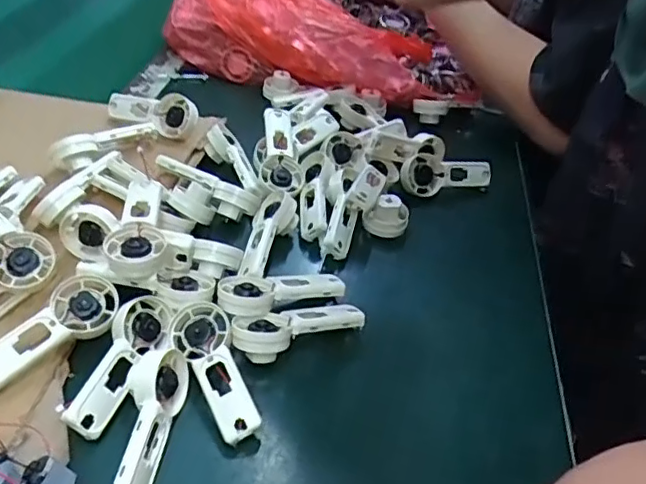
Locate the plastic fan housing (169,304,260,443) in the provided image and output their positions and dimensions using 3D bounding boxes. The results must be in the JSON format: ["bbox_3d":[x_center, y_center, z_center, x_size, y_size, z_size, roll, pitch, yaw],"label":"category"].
[{"bbox_3d":[-0.066,0.077,0.365,0.033,0.022,0.093,-18,47,-26],"label":"plastic fan housing"}]

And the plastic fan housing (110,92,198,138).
[{"bbox_3d":[-0.156,-0.120,0.542,0.089,0.039,0.019,16,3,15],"label":"plastic fan housing"}]

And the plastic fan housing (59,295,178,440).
[{"bbox_3d":[-0.122,0.072,0.359,0.035,0.012,0.096,38,42,-14],"label":"plastic fan housing"}]

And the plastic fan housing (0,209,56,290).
[{"bbox_3d":[-0.217,-0.006,0.386,0.091,0.017,0.033,44,47,1],"label":"plastic fan housing"}]

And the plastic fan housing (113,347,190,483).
[{"bbox_3d":[-0.098,0.103,0.331,0.031,0.028,0.092,4,41,-5],"label":"plastic fan housing"}]

